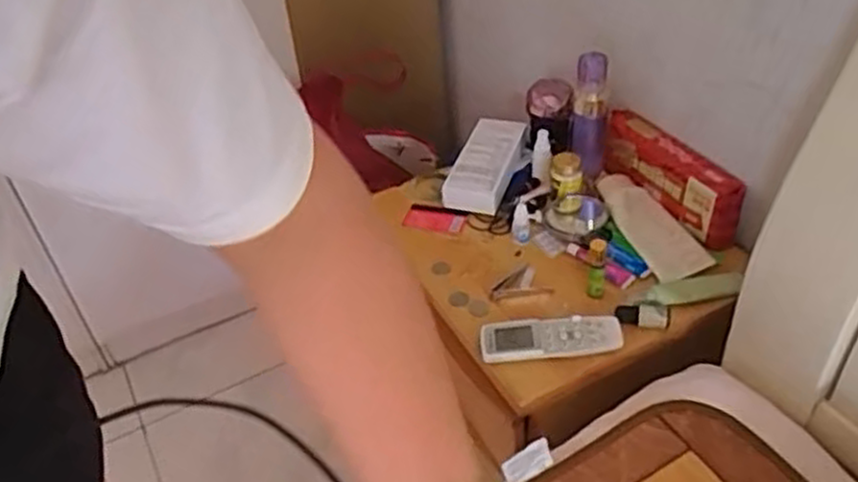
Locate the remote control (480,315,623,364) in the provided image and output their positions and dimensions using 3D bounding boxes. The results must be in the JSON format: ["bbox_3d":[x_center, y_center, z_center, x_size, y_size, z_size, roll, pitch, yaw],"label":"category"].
[{"bbox_3d":[0.137,0.106,0.854,0.155,0.015,0.056,-6,40,1],"label":"remote control"}]

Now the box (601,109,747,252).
[{"bbox_3d":[0.318,-0.087,1.000,0.053,0.080,0.224,-27,44,-23],"label":"box"}]

